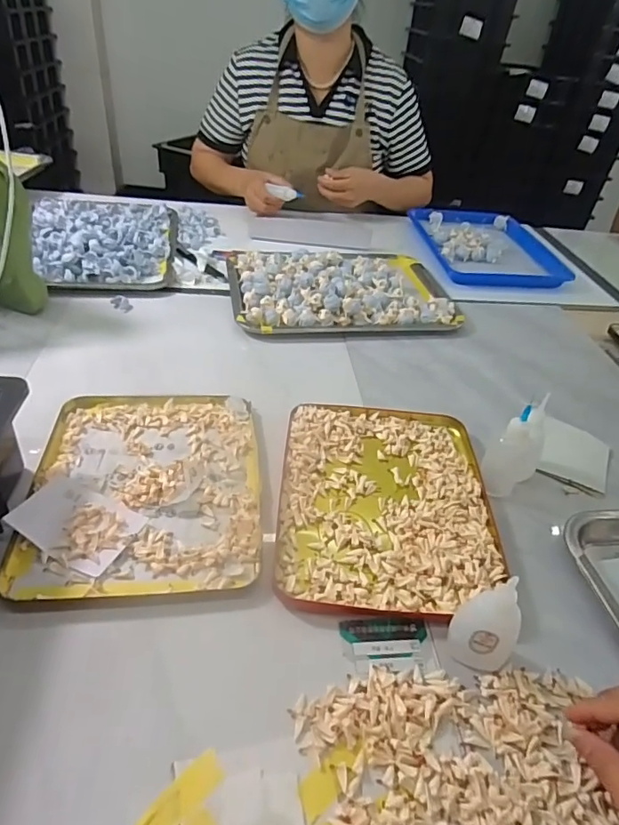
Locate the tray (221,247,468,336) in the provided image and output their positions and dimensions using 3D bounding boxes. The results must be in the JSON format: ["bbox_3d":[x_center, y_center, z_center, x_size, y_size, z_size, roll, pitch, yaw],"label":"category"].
[{"bbox_3d":[0.056,-0.209,0.797,0.358,0.040,0.239,-5,44,-12],"label":"tray"}]

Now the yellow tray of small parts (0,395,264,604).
[{"bbox_3d":[-0.151,0.060,0.475,0.201,0.021,0.242,-2,43,-9],"label":"yellow tray of small parts"}]

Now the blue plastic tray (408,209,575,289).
[{"bbox_3d":[0.350,-0.346,1.013,0.258,0.028,0.323,2,39,-7],"label":"blue plastic tray"}]

